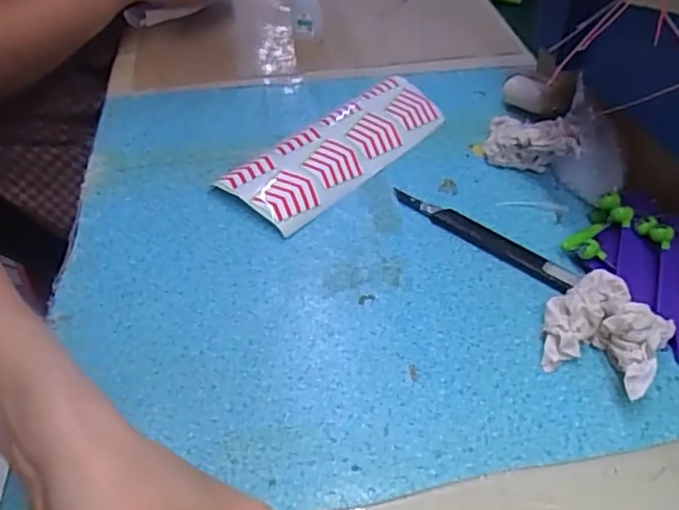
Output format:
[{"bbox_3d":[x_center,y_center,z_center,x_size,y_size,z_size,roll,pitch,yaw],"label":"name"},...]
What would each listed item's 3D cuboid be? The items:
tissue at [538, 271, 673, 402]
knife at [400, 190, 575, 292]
[{"bbox_3d":[0.160,0.046,0.377,0.069,0.037,0.070,25,50,25],"label":"tissue"},{"bbox_3d":[0.103,-0.015,0.455,0.148,0.009,0.017,32,52,30],"label":"knife"}]

